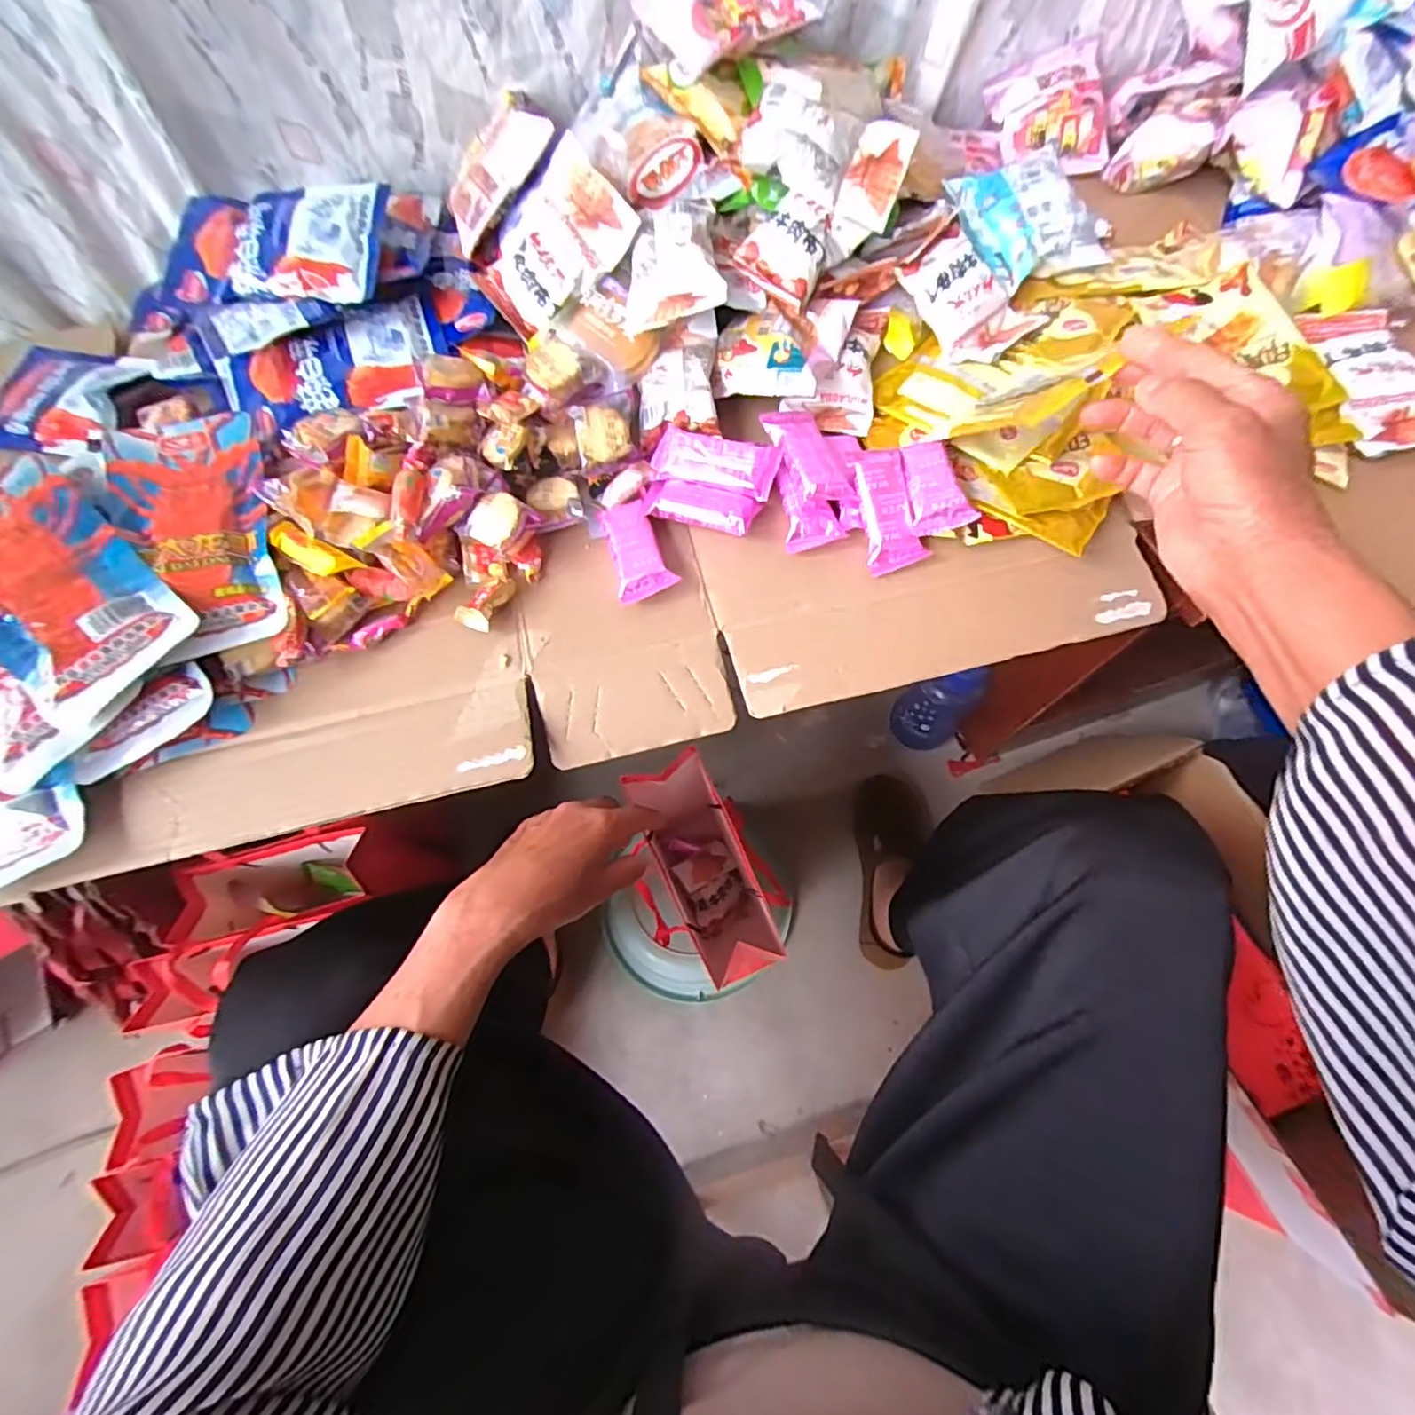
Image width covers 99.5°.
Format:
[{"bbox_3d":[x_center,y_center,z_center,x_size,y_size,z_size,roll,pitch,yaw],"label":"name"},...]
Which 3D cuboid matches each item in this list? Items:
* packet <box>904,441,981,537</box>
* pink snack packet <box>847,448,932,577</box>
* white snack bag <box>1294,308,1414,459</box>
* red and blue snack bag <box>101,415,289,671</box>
[{"bbox_3d":[0.171,-0.166,0.450,0.042,0.021,0.077,-5,66,0],"label":"packet"},{"bbox_3d":[0.134,-0.149,0.447,0.042,0.010,0.092,-11,88,-3],"label":"pink snack packet"},{"bbox_3d":[0.536,-0.266,0.479,0.072,0.023,0.145,-5,66,-1],"label":"white snack bag"},{"bbox_3d":[-0.364,-0.132,0.425,0.099,0.018,0.198,-28,68,-10],"label":"red and blue snack bag"}]

